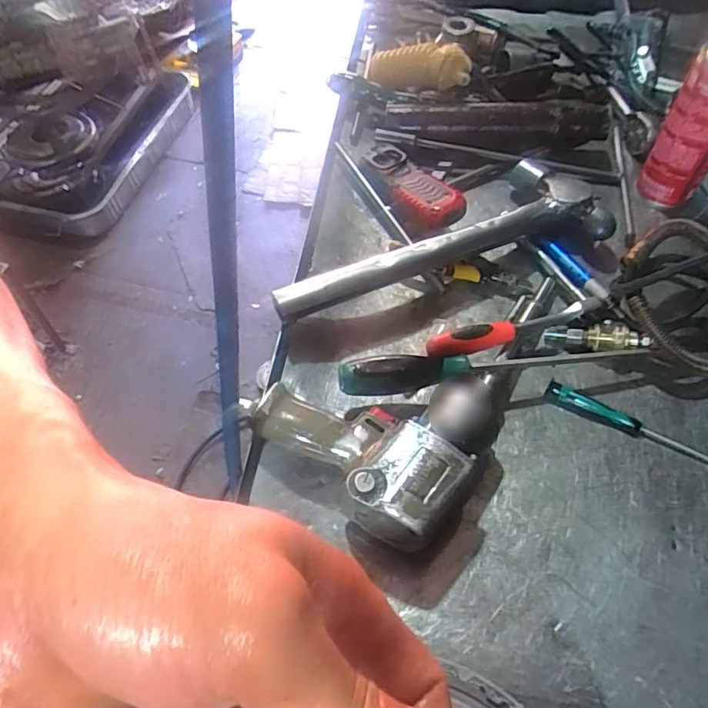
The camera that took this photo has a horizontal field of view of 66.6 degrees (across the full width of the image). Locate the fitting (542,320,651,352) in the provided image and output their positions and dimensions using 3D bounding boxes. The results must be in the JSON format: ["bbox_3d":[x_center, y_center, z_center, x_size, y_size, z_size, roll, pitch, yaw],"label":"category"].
[{"bbox_3d":[0.238,-0.017,0.534,0.094,0.018,0.026,0,57,17],"label":"fitting"}]

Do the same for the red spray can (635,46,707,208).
[{"bbox_3d":[0.368,-0.250,0.575,0.068,0.161,0.054,31,62,21],"label":"red spray can"}]

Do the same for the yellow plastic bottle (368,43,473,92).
[{"bbox_3d":[0.078,-0.370,0.699,0.155,0.050,0.041,20,57,33],"label":"yellow plastic bottle"}]

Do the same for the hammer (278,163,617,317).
[{"bbox_3d":[0.091,-0.121,0.574,0.369,0.064,0.110,-19,58,-9],"label":"hammer"}]

